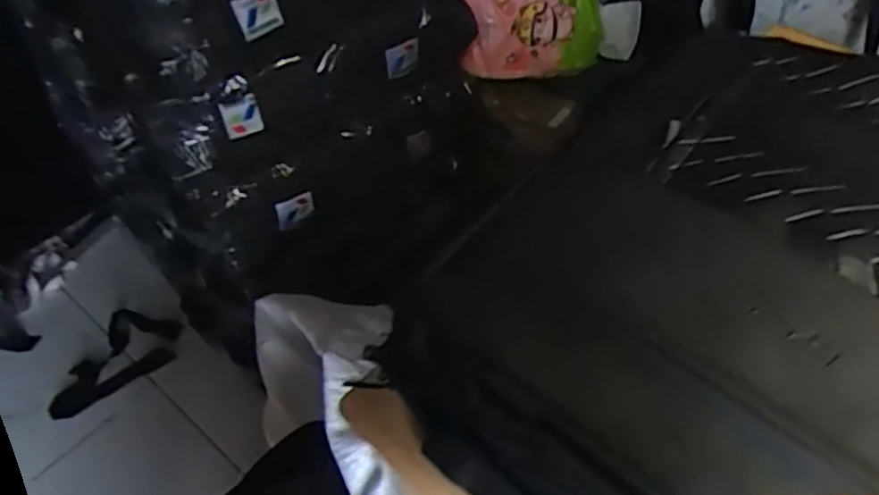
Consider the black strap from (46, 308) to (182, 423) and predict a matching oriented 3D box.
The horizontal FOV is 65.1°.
[{"bbox_3d":[-0.637,0.213,1.347,0.268,0.055,0.142,-27,51,-17],"label":"black strap"}]

